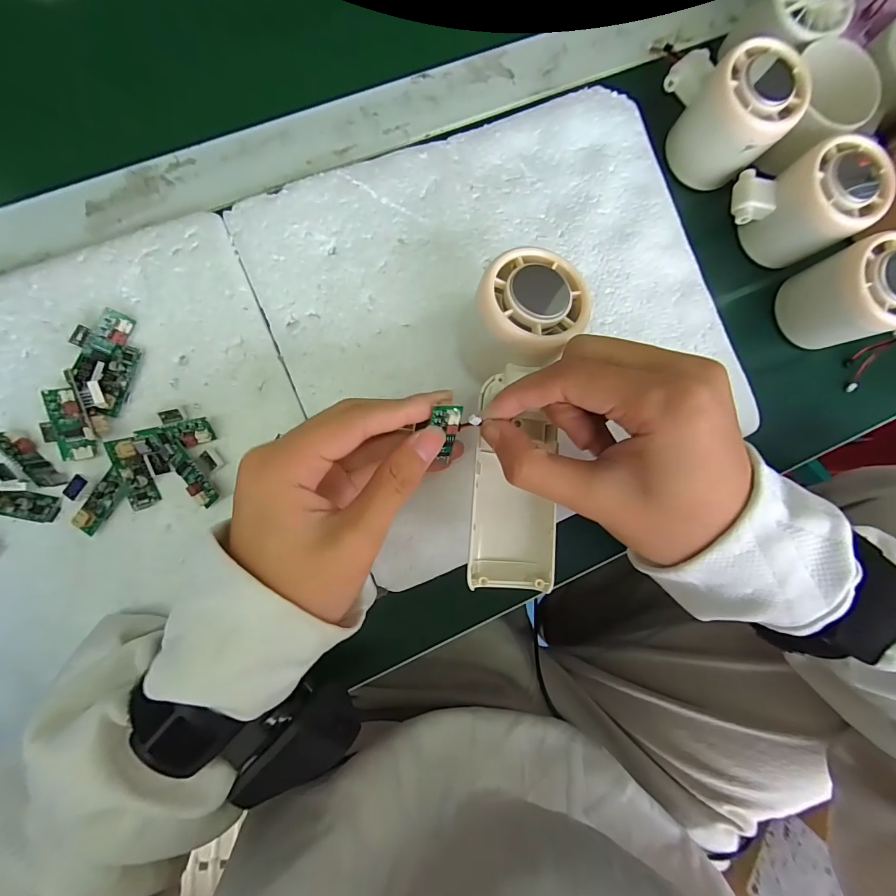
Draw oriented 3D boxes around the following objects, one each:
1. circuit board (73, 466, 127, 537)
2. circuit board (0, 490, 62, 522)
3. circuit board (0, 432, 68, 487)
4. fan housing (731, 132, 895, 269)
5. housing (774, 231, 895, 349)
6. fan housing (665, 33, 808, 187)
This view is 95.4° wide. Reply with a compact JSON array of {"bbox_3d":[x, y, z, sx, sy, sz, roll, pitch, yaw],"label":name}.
[{"bbox_3d":[-0.186,0.028,0.219,0.015,0.006,0.033,38,86,-4],"label":"circuit board"},{"bbox_3d":[-0.227,0.029,0.214,0.038,0.006,0.014,13,88,-5],"label":"circuit board"},{"bbox_3d":[-0.218,0.006,0.214,0.004,0.014,0.038,-41,97,17],"label":"circuit board"},{"bbox_3d":[0.218,-0.149,0.254,0.071,0.050,0.056,-7,89,-7],"label":"fan housing"},{"bbox_3d":[0.261,-0.096,0.257,0.060,0.052,0.056,-13,89,-7],"label":"housing"},{"bbox_3d":[0.175,-0.211,0.251,0.050,0.049,0.073,-27,91,-7],"label":"fan housing"}]

